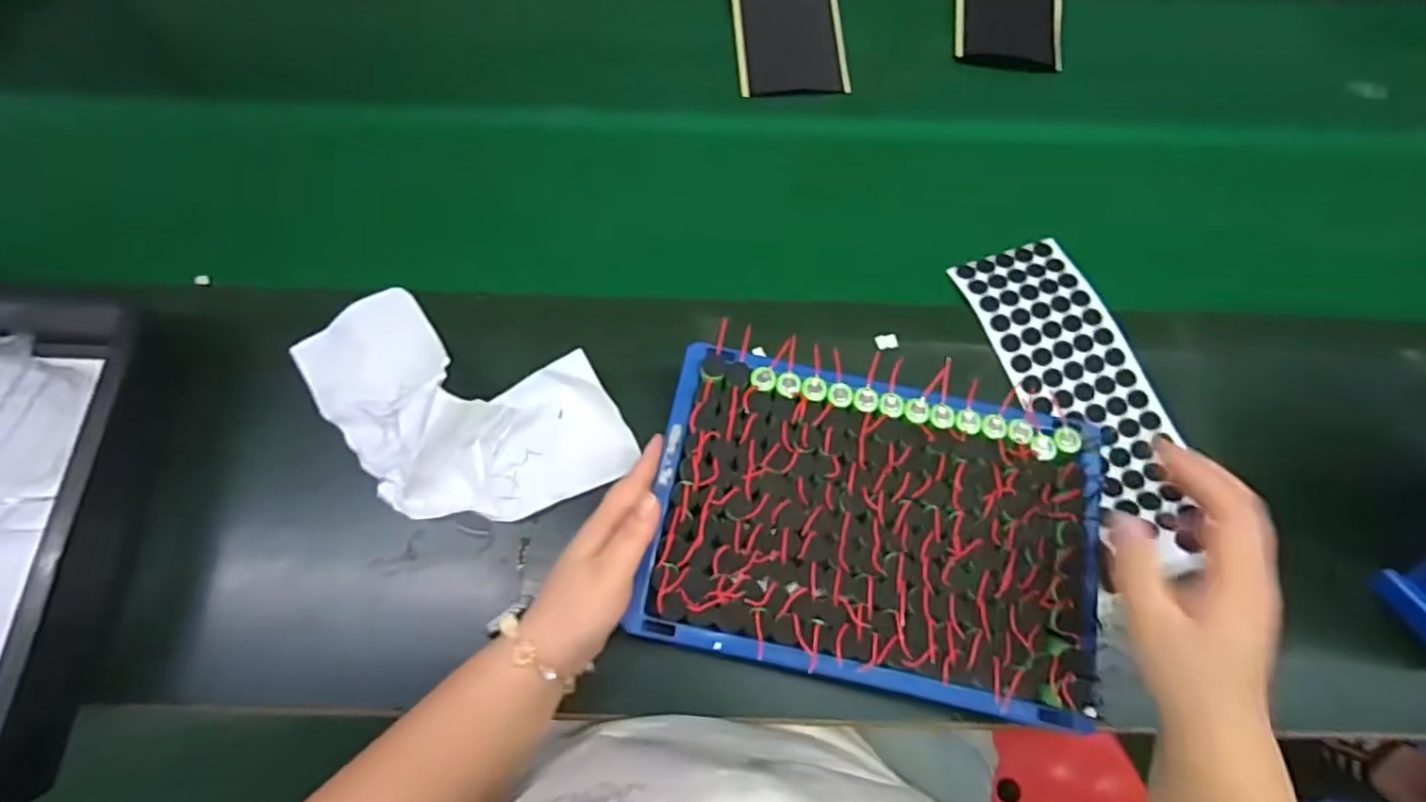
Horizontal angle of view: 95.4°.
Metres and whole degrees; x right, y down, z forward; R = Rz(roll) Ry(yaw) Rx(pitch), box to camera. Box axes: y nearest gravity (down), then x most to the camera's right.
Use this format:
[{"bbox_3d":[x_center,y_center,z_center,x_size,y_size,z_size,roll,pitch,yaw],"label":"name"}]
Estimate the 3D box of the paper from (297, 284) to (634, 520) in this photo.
[{"bbox_3d":[-0.202,-0.007,0.511,0.181,0.061,0.254,-40,75,-14],"label":"paper"}]

